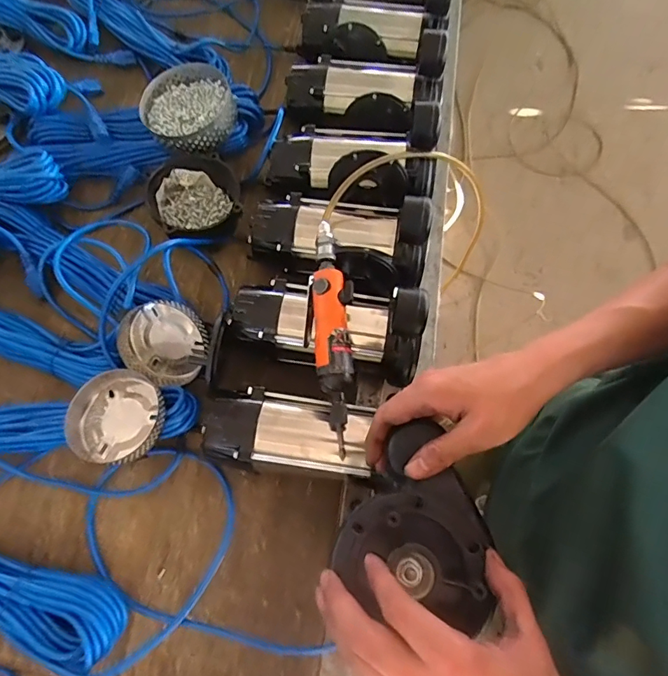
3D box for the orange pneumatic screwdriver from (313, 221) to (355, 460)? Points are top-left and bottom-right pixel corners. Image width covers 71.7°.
[{"bbox_3d":[-0.003,-0.005,0.537,0.051,0.058,0.270,2,70,-1],"label":"orange pneumatic screwdriver"}]

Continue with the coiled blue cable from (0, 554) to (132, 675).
[{"bbox_3d":[-0.393,0.275,0.517,0.345,0.044,0.085,17,71,5],"label":"coiled blue cable"}]

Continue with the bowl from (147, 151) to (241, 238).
[{"bbox_3d":[-0.195,-0.190,0.665,0.124,0.075,0.122,1,70,-2],"label":"bowl"}]

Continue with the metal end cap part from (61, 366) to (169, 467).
[{"bbox_3d":[-0.251,0.092,0.538,0.107,0.027,0.104,1,70,-2],"label":"metal end cap part"}]

